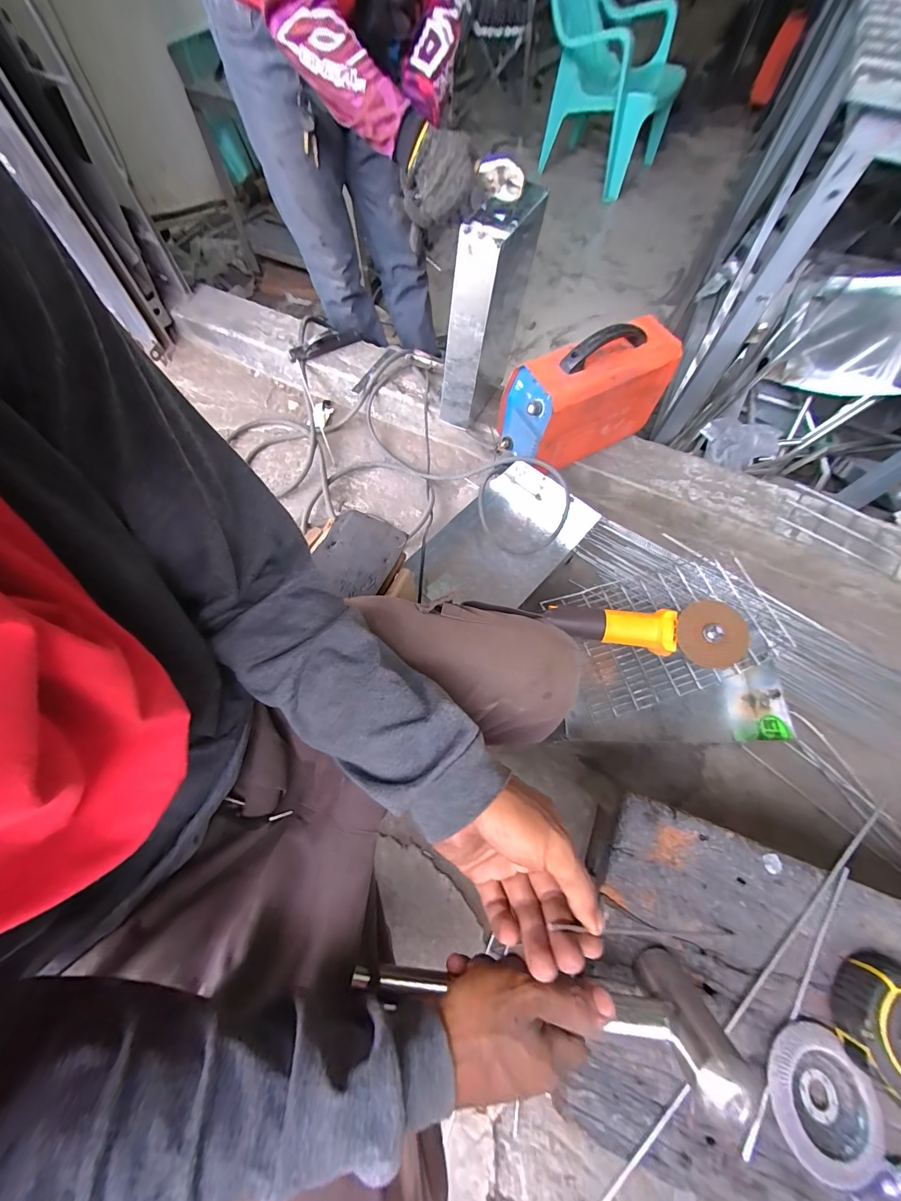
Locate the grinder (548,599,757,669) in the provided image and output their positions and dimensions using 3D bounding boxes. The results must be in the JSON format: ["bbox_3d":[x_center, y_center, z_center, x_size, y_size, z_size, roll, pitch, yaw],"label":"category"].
[{"bbox_3d":[0.305,0.047,0.606,0.264,0.068,0.087,6,65,22],"label":"grinder"}]

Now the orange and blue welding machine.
[{"bbox_3d":[0.280,-0.435,0.826,0.313,0.244,0.165,-25,69,-11],"label":"orange and blue welding machine"}]

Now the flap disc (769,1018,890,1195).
[{"bbox_3d":[0.278,0.375,0.285,0.077,0.016,0.083,0,67,-1],"label":"flap disc"}]

